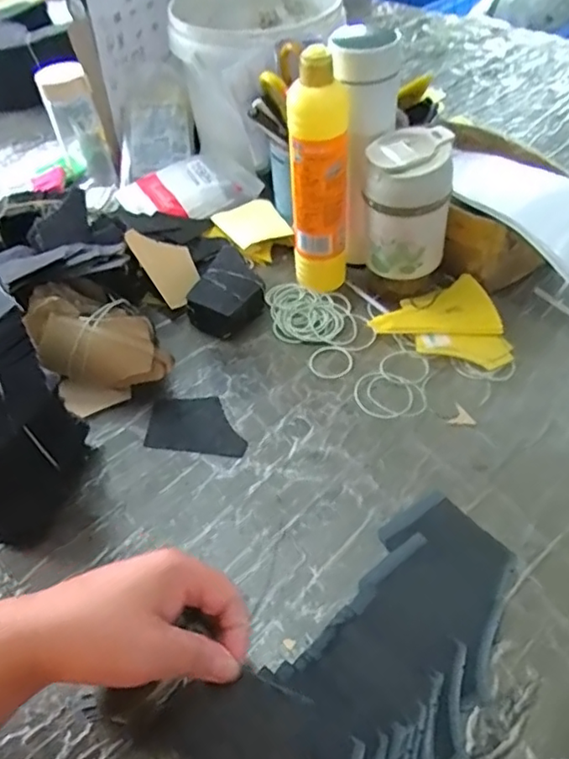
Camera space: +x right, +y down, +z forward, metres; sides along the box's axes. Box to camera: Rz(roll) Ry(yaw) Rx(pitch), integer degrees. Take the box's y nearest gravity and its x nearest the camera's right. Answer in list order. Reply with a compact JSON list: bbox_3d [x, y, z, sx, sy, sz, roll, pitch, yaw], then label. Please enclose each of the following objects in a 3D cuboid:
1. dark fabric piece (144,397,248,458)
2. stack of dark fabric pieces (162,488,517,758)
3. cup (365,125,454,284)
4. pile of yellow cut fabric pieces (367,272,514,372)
[{"bbox_3d":[-0.077,0.041,0.536,0.091,0.004,0.062,4,49,9],"label":"dark fabric piece"},{"bbox_3d":[0.063,0.179,0.383,0.134,0.023,0.242,32,54,31],"label":"stack of dark fabric pieces"},{"bbox_3d":[0.121,-0.160,0.579,0.073,0.147,0.073,-2,48,3],"label":"cup"},{"bbox_3d":[0.159,-0.049,0.583,0.118,0.021,0.109,-18,50,-11],"label":"pile of yellow cut fabric pieces"}]

